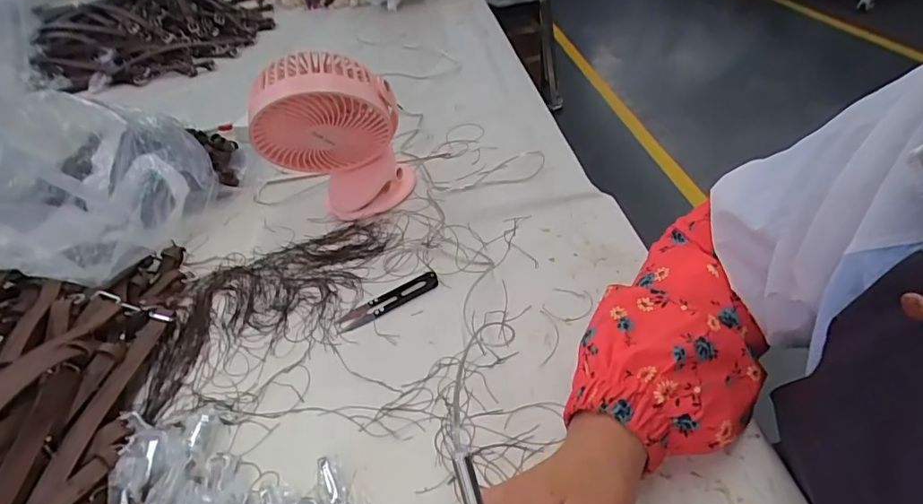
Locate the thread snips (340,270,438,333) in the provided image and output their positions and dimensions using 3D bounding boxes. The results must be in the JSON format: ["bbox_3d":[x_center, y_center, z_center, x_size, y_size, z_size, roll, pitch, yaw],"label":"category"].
[{"bbox_3d":[-0.070,0.045,0.486,0.101,0.008,0.026,-22,42,-17],"label":"thread snips"}]

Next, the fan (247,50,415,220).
[{"bbox_3d":[-0.134,-0.114,0.542,0.143,0.192,0.092,-13,40,-6],"label":"fan"}]

